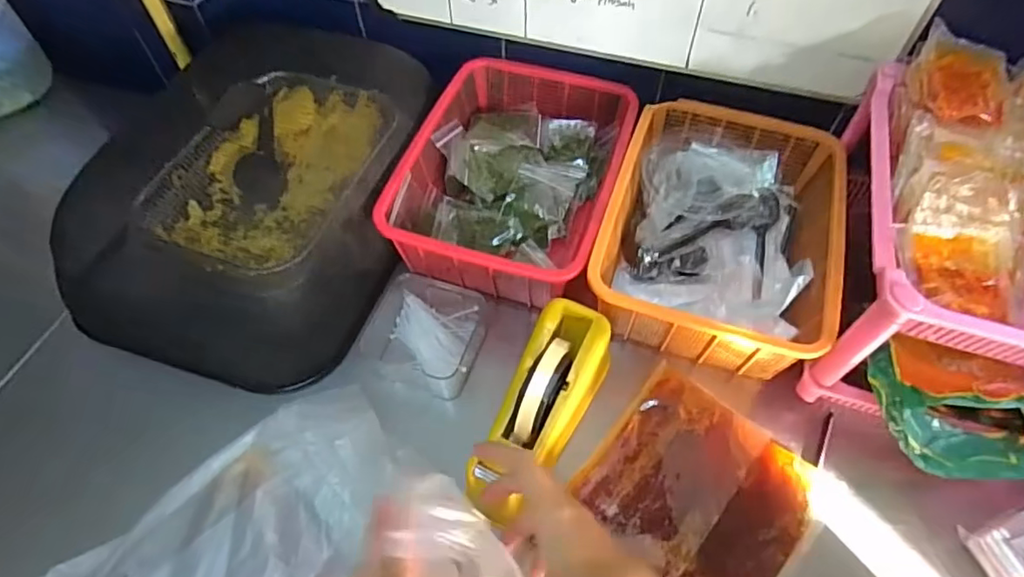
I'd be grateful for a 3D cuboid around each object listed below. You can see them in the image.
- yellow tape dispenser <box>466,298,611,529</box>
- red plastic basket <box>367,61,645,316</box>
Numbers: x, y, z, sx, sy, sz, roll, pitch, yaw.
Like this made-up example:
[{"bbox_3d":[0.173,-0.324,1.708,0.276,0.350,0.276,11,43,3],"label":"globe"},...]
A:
[{"bbox_3d":[0.026,0.111,0.516,0.067,0.103,0.197,25,70,16],"label":"yellow tape dispenser"},{"bbox_3d":[0.009,-0.133,0.667,0.222,0.094,0.298,16,58,11],"label":"red plastic basket"}]

